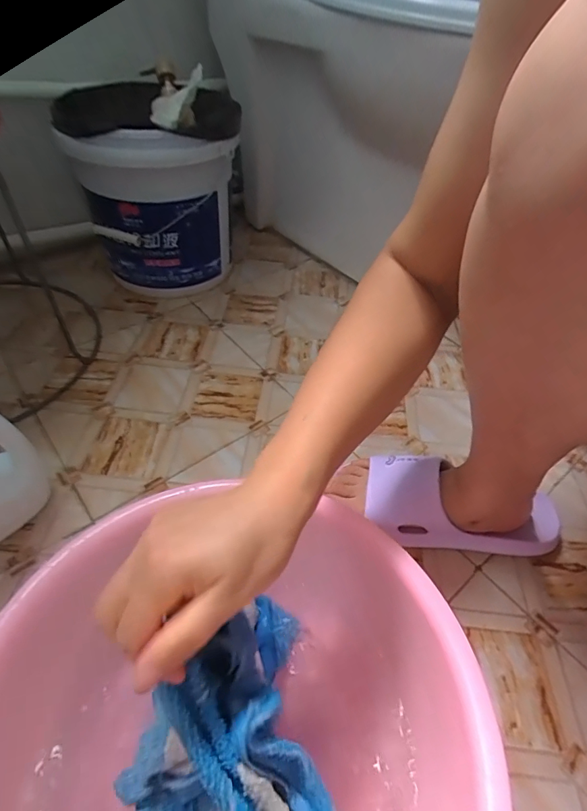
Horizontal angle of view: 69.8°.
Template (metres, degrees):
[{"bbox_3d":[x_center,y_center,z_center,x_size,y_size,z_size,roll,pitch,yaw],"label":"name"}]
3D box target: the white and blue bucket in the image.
[{"bbox_3d":[-0.224,-0.358,0.727,0.259,0.285,0.261,-5,48,-10],"label":"white and blue bucket"}]

